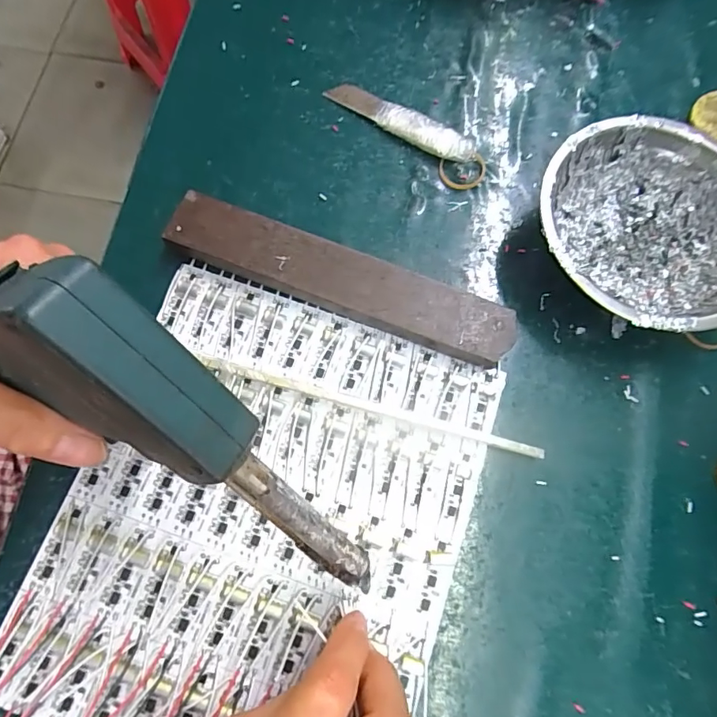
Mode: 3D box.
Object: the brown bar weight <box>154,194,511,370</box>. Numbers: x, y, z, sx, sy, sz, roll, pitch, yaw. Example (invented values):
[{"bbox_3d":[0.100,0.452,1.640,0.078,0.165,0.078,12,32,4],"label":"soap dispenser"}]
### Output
[{"bbox_3d":[-0.011,-0.044,0.270,0.197,0.018,0.035,21,75,5],"label":"brown bar weight"}]

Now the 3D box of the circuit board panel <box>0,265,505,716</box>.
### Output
[{"bbox_3d":[-0.047,0.079,0.241,0.194,0.008,0.225,18,75,4],"label":"circuit board panel"}]

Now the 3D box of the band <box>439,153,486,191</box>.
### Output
[{"bbox_3d":[0.066,-0.116,0.297,0.030,0.004,0.021,-10,75,-4],"label":"band"}]

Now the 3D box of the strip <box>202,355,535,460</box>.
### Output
[{"bbox_3d":[0.006,0.026,0.254,0.182,0.010,0.006,15,75,3],"label":"strip"}]

